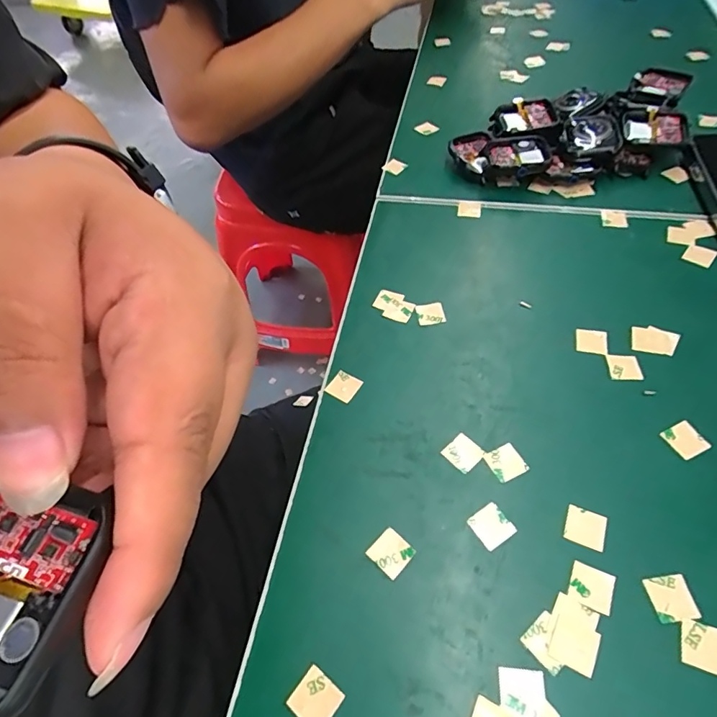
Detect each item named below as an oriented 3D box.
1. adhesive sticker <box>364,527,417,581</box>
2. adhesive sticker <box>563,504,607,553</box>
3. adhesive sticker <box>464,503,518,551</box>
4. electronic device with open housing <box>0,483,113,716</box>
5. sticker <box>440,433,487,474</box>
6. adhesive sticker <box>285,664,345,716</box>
[{"bbox_3d":[0.013,0.081,0.196,0.015,0.004,0.015,36,63,27],"label":"adhesive sticker"},{"bbox_3d":[0.095,0.071,0.198,0.015,0.004,0.015,19,60,18],"label":"adhesive sticker"},{"bbox_3d":[0.057,0.072,0.201,0.015,0.004,0.015,-31,63,-16],"label":"adhesive sticker"},{"bbox_3d":[-0.073,0.047,0.097,0.038,0.008,0.040,6,54,9],"label":"electronic device with open housing"},{"bbox_3d":[0.049,0.044,0.221,0.015,0.004,0.015,-42,63,-15],"label":"sticker"},{"bbox_3d":[-0.016,0.123,0.169,0.015,0.004,0.015,32,63,22],"label":"adhesive sticker"}]

